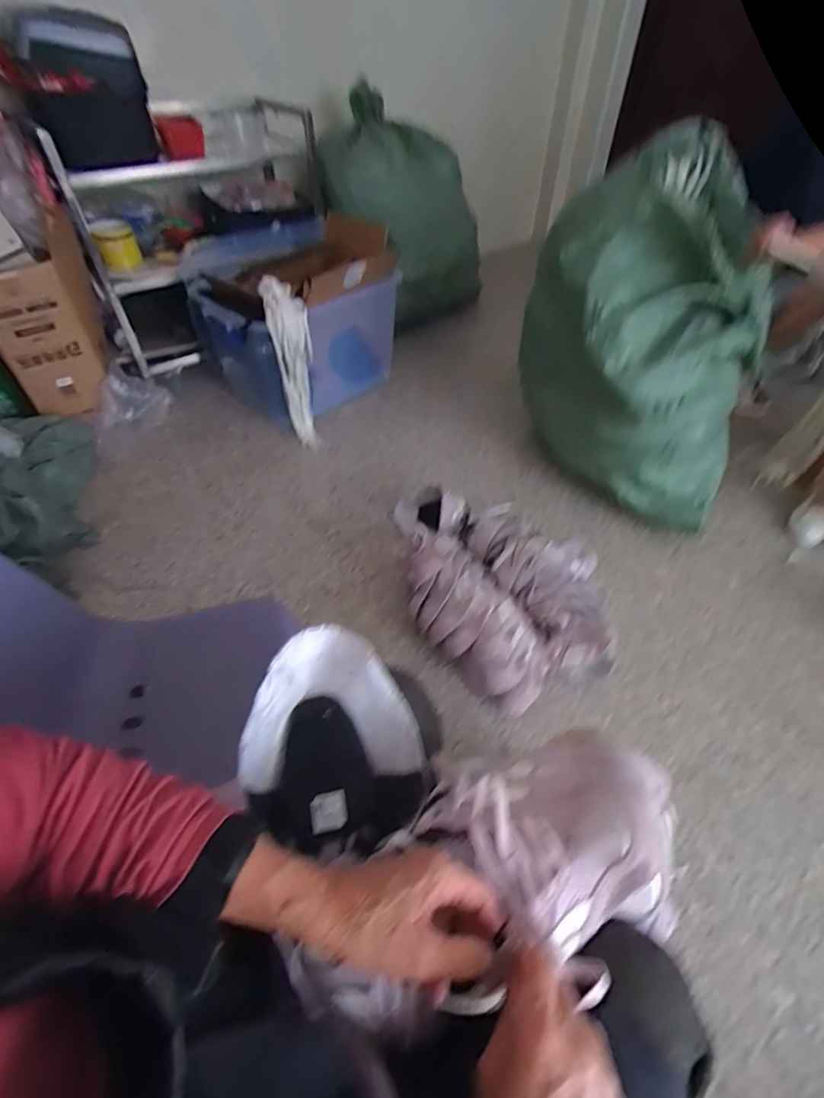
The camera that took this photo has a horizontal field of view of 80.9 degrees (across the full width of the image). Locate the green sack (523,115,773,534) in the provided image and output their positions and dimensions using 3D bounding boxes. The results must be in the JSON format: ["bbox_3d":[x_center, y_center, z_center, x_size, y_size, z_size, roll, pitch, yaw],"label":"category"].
[{"bbox_3d":[0.617,-0.552,1.231,0.601,0.643,0.541,31,55,24],"label":"green sack"}]

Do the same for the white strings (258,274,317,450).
[{"bbox_3d":[-0.344,-0.547,1.447,0.111,0.427,0.165,-9,49,-8],"label":"white strings"}]

